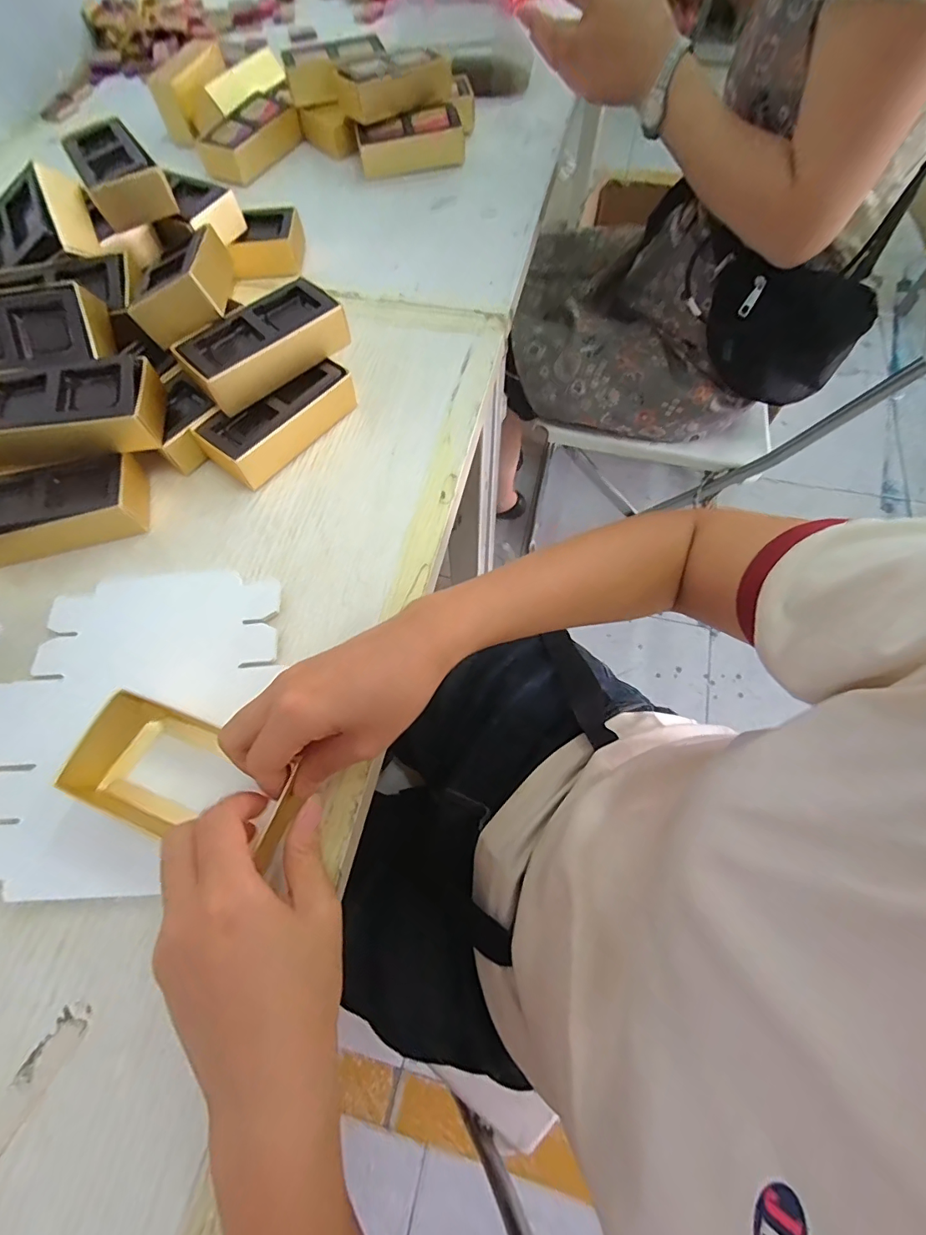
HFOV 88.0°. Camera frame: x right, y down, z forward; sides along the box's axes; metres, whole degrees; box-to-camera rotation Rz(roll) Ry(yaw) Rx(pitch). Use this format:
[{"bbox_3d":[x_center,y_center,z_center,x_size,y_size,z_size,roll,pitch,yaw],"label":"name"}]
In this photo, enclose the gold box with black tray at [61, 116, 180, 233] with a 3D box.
[{"bbox_3d":[-0.293,-0.377,0.404,0.054,0.033,0.119,-34,69,-11],"label":"gold box with black tray"}]

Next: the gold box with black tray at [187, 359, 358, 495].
[{"bbox_3d":[-0.144,-0.157,0.374,0.051,0.032,0.116,38,73,16],"label":"gold box with black tray"}]

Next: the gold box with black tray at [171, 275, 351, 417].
[{"bbox_3d":[-0.147,-0.204,0.357,0.113,0.029,0.055,-41,70,-14],"label":"gold box with black tray"}]

